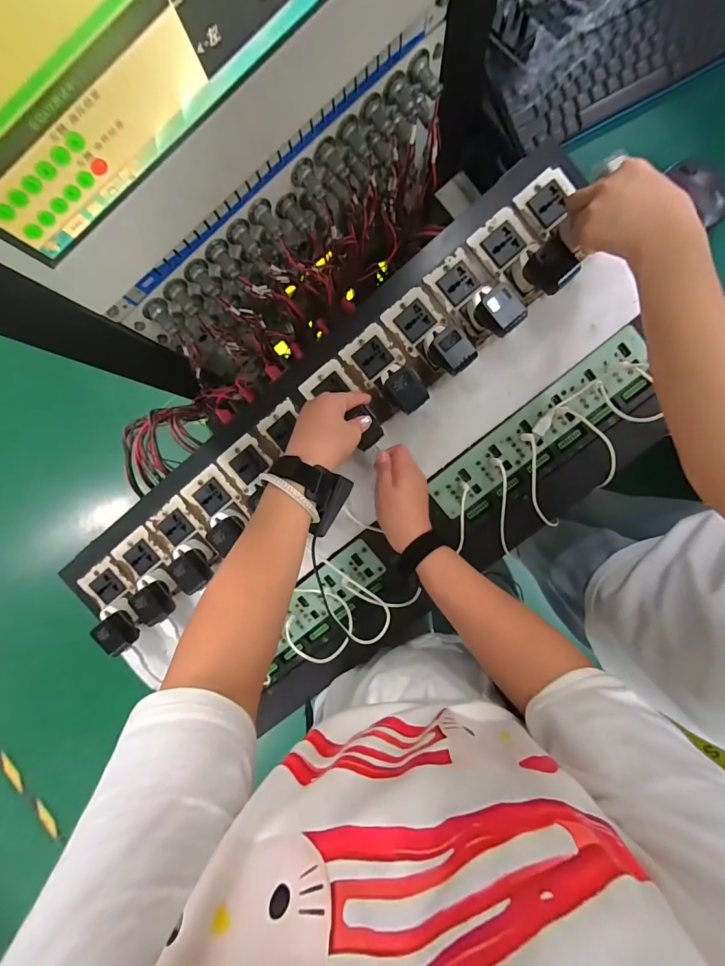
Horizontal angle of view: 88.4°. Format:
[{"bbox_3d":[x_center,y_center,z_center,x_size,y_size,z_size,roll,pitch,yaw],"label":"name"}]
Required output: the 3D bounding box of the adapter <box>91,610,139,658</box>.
[{"bbox_3d":[-0.329,0.202,0.501,0.041,0.033,0.047,-37,90,5],"label":"adapter"}]

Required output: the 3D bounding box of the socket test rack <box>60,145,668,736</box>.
[{"bbox_3d":[0.000,0.003,0.487,0.850,0.089,0.359,-38,90,5],"label":"socket test rack"}]

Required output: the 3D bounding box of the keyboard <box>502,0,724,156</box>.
[{"bbox_3d":[0.320,-0.523,0.461,0.275,0.024,0.111,-26,91,5],"label":"keyboard"}]

